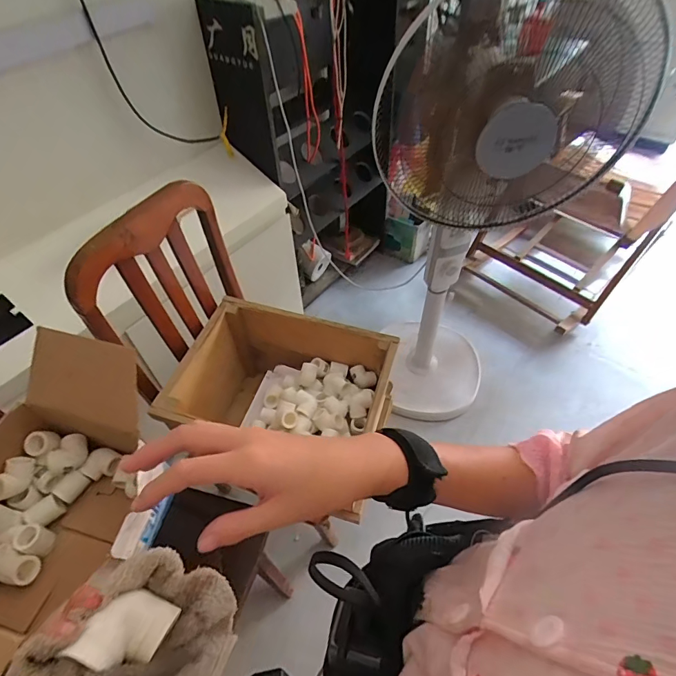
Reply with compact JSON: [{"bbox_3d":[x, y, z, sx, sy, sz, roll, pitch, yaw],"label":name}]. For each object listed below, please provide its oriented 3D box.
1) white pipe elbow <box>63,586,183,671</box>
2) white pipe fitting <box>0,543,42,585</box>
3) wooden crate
[{"bbox_3d":[-0.129,0.175,0.249,0.047,0.028,0.041,38,33,-18],"label":"white pipe elbow"},{"bbox_3d":[-0.418,0.291,0.538,0.054,0.033,0.036,13,51,13],"label":"white pipe fitting"},{"bbox_3d":[-0.107,0.143,0.929,0.407,0.292,0.300,11,51,12],"label":"wooden crate"}]

